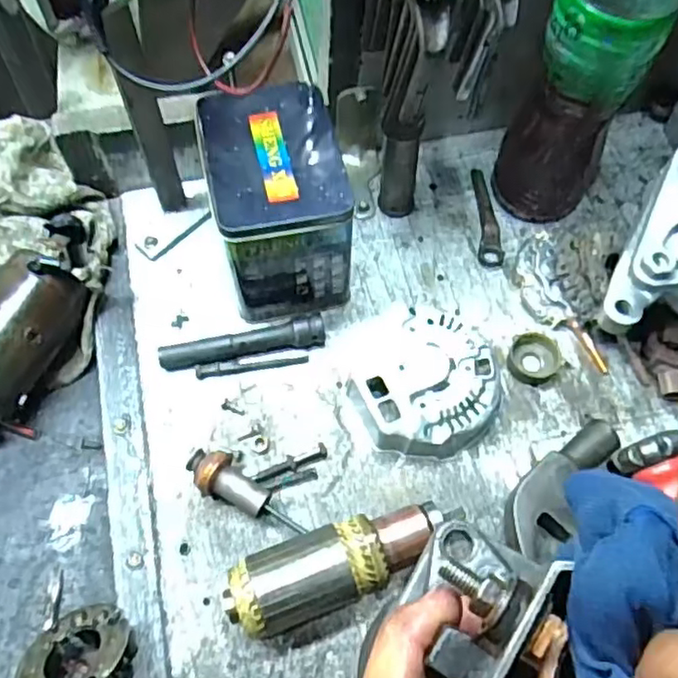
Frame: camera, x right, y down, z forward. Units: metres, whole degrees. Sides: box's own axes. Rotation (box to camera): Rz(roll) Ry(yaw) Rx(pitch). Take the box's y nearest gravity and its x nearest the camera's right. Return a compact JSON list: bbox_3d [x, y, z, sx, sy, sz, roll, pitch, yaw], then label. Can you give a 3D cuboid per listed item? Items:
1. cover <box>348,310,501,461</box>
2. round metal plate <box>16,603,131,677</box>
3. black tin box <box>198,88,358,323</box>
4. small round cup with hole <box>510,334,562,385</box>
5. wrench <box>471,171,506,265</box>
[{"bbox_3d":[0.065,0.034,0.493,0.106,0.036,0.103,-27,67,-15],"label":"cover"},{"bbox_3d":[-0.166,0.199,0.416,0.068,0.012,0.069,-14,27,7],"label":"round metal plate"},{"bbox_3d":[-0.046,-0.100,0.507,0.094,0.130,0.124,-14,64,-9],"label":"black tin box"},{"bbox_3d":[0.152,0.014,0.514,0.041,0.013,0.037,-26,66,-15],"label":"small round cup with hole"},{"bbox_3d":[0.130,-0.110,0.582,0.019,0.011,0.106,2,63,-1],"label":"wrench"}]

